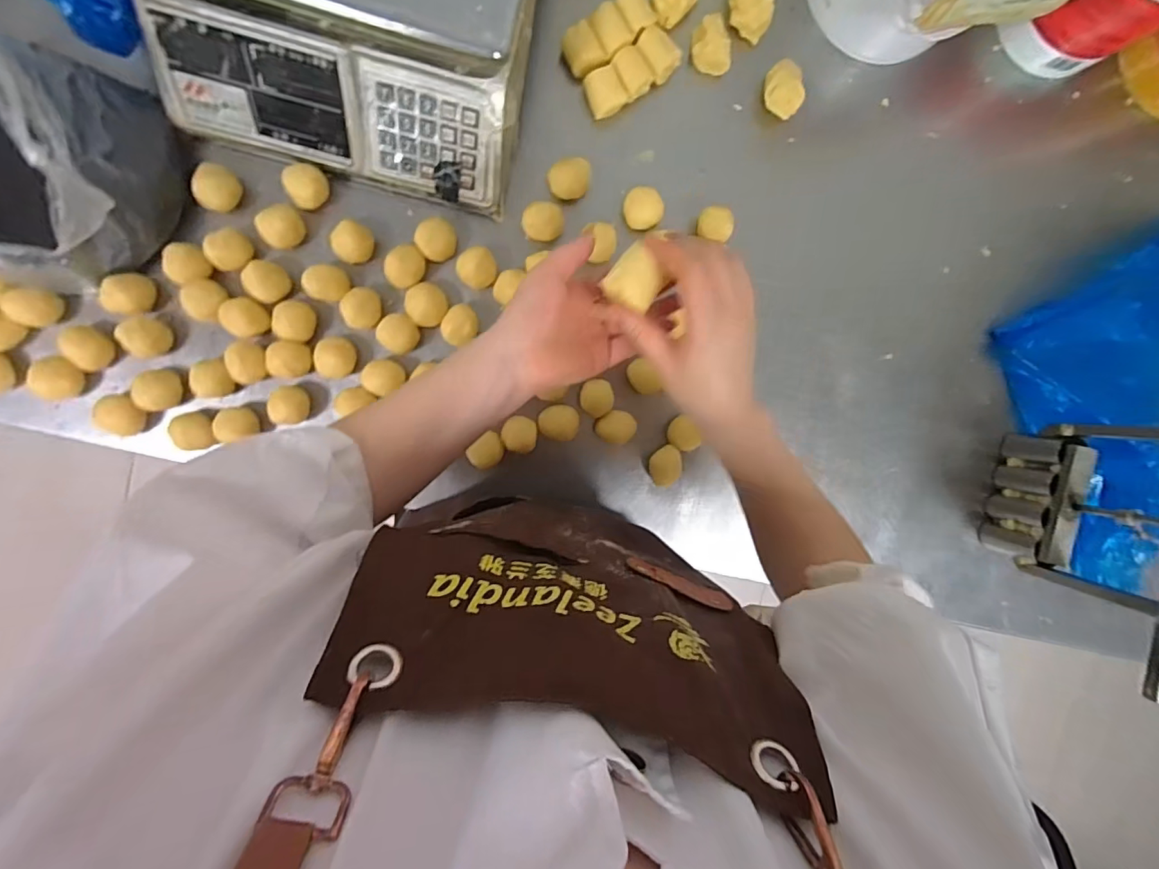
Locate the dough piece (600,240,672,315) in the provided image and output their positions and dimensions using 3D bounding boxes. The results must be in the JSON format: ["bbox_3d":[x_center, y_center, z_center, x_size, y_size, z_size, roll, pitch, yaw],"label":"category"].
[{"bbox_3d":[0.041,-0.111,0.364,0.036,0.016,0.040,40,91,-8],"label":"dough piece"}]

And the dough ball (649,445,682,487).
[{"bbox_3d":[0.101,0.037,0.594,0.038,0.019,0.047,-8,97,-5],"label":"dough ball"}]

